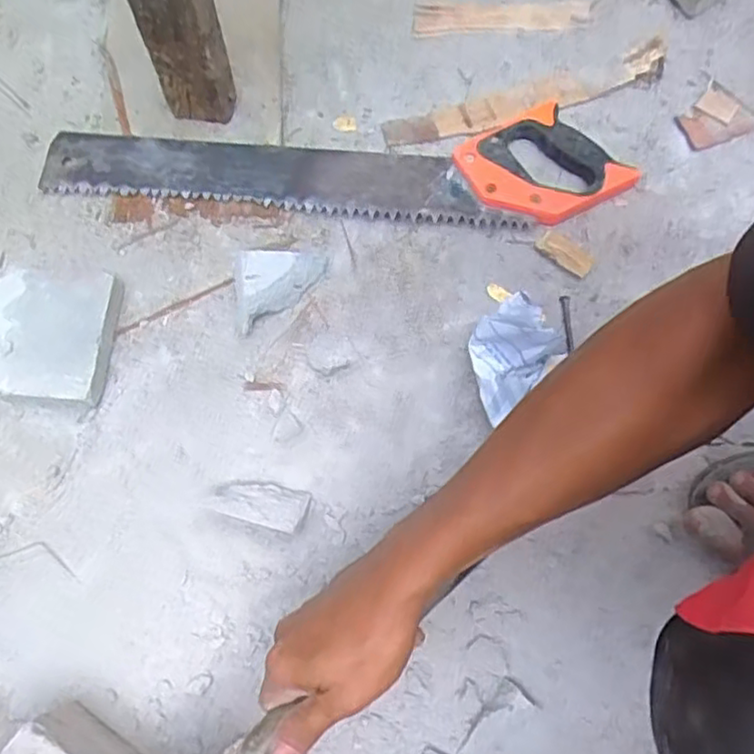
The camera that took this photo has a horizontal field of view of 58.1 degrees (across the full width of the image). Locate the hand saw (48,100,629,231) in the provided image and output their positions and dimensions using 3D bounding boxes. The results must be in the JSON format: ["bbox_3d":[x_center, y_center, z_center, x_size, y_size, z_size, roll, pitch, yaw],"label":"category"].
[{"bbox_3d":[-0.043,-0.202,0.658,0.551,0.030,0.111,1,72,-1],"label":"hand saw"}]

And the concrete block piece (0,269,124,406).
[{"bbox_3d":[-0.316,-0.036,0.600,0.154,0.029,0.115,4,72,0],"label":"concrete block piece"}]

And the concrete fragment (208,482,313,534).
[{"bbox_3d":[-0.092,0.102,0.548,0.076,0.038,0.038,14,72,3],"label":"concrete fragment"}]

